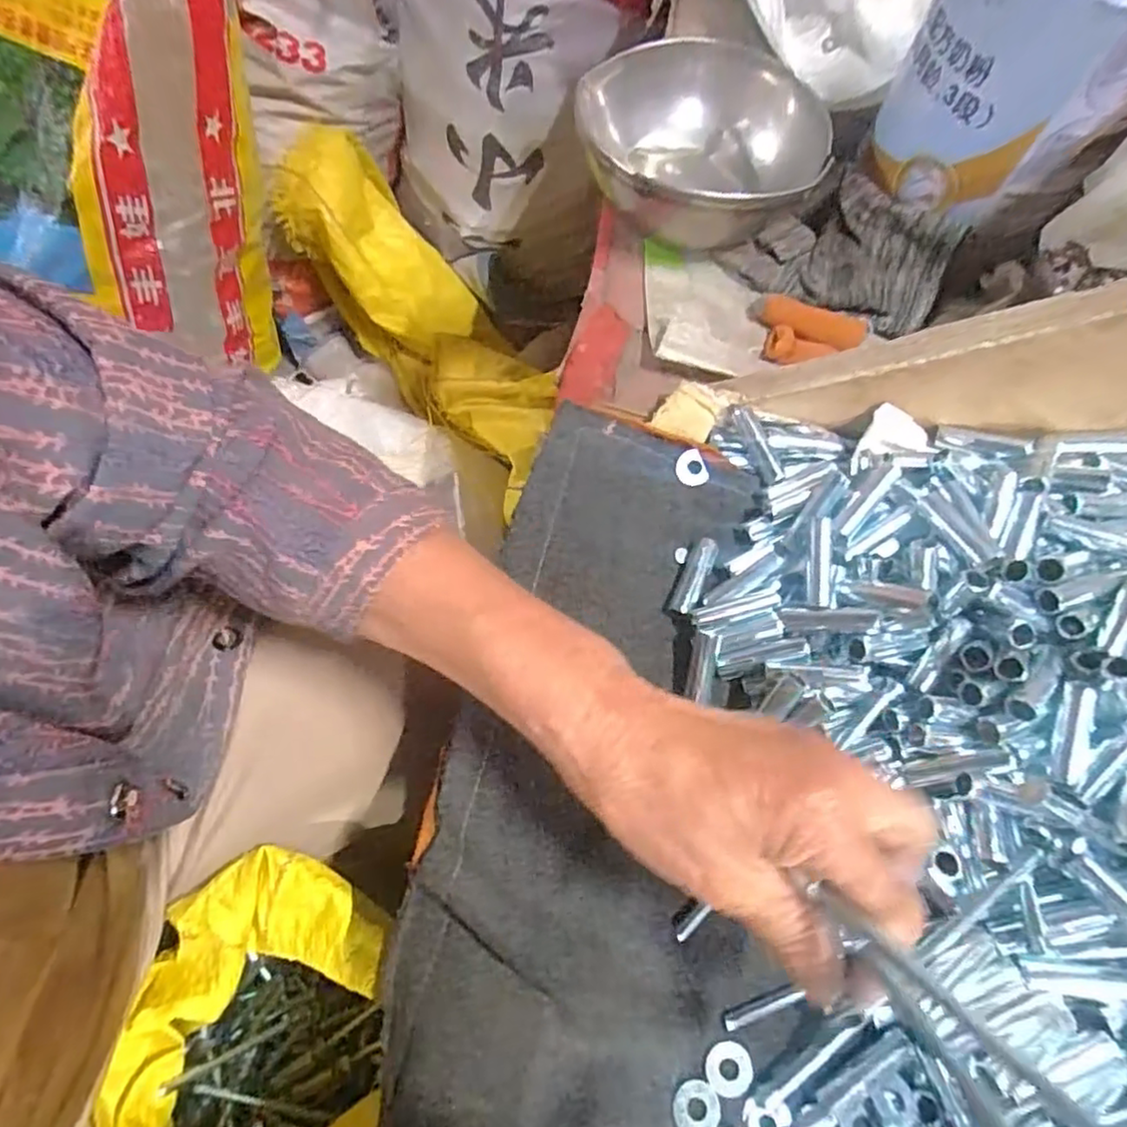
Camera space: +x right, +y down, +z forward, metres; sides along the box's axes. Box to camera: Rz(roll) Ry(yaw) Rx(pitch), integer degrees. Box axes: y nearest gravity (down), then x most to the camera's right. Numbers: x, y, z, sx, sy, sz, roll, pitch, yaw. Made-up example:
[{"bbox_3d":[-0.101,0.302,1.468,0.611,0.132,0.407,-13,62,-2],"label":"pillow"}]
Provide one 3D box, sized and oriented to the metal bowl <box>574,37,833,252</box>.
[{"bbox_3d":[0.080,-0.249,0.404,0.136,0.057,0.139,-17,71,-12],"label":"metal bowl"}]

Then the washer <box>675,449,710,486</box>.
[{"bbox_3d":[0.067,-0.049,0.346,0.016,0.004,0.018,-29,98,-2],"label":"washer"}]

